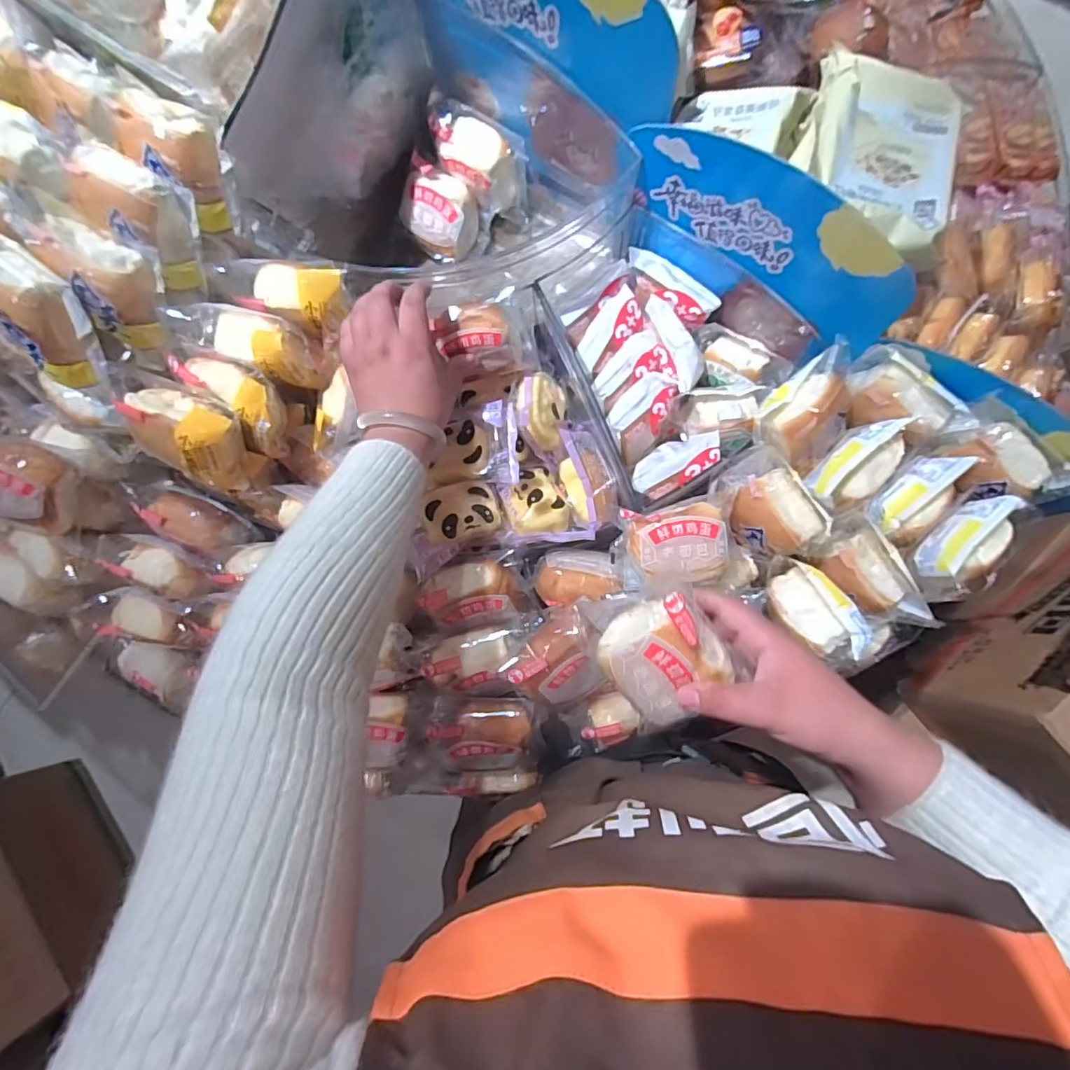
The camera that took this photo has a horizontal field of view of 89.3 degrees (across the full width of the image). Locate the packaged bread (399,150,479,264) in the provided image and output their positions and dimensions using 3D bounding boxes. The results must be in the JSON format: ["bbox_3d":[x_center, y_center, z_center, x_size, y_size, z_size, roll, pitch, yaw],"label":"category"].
[{"bbox_3d":[-0.104,-0.358,0.601,0.080,0.085,0.053,28,40,7],"label":"packaged bread"}]

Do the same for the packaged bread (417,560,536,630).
[{"bbox_3d":[-0.060,0.060,0.553,0.109,0.044,0.067,-8,81,3],"label":"packaged bread"}]

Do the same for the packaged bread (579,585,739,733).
[{"bbox_3d":[0.090,0.079,0.384,0.083,0.055,0.097,-36,100,24],"label":"packaged bread"}]

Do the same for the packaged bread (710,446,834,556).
[{"bbox_3d":[0.221,-0.029,0.520,0.068,0.049,0.111,-28,81,0],"label":"packaged bread"}]

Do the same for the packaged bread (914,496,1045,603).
[{"bbox_3d":[0.401,0.010,0.499,0.062,0.046,0.121,42,86,9],"label":"packaged bread"}]

